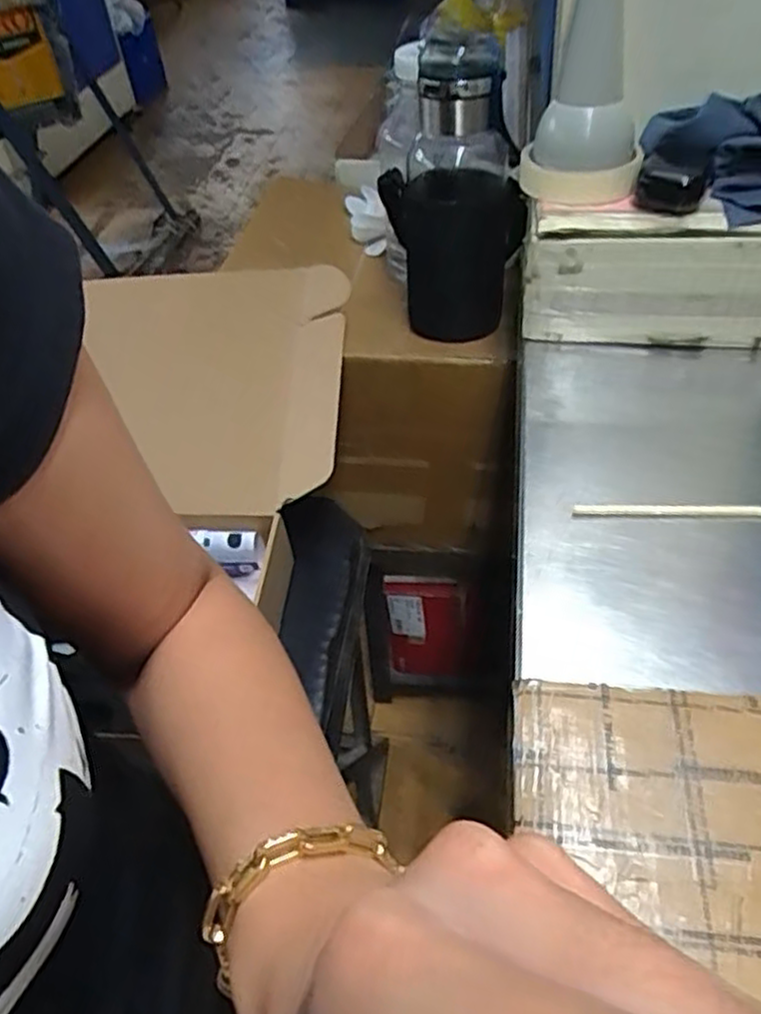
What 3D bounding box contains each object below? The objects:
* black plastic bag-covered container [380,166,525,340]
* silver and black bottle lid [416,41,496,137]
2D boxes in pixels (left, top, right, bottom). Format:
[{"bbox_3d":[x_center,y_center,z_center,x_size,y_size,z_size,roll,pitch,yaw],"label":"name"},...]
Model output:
[{"bbox_3d":[0.067,-0.236,0.679,0.121,0.145,0.086,13,49,17],"label":"black plastic bag-covered container"},{"bbox_3d":[0.063,-0.340,0.578,0.062,0.066,0.051,2,46,7],"label":"silver and black bottle lid"}]

